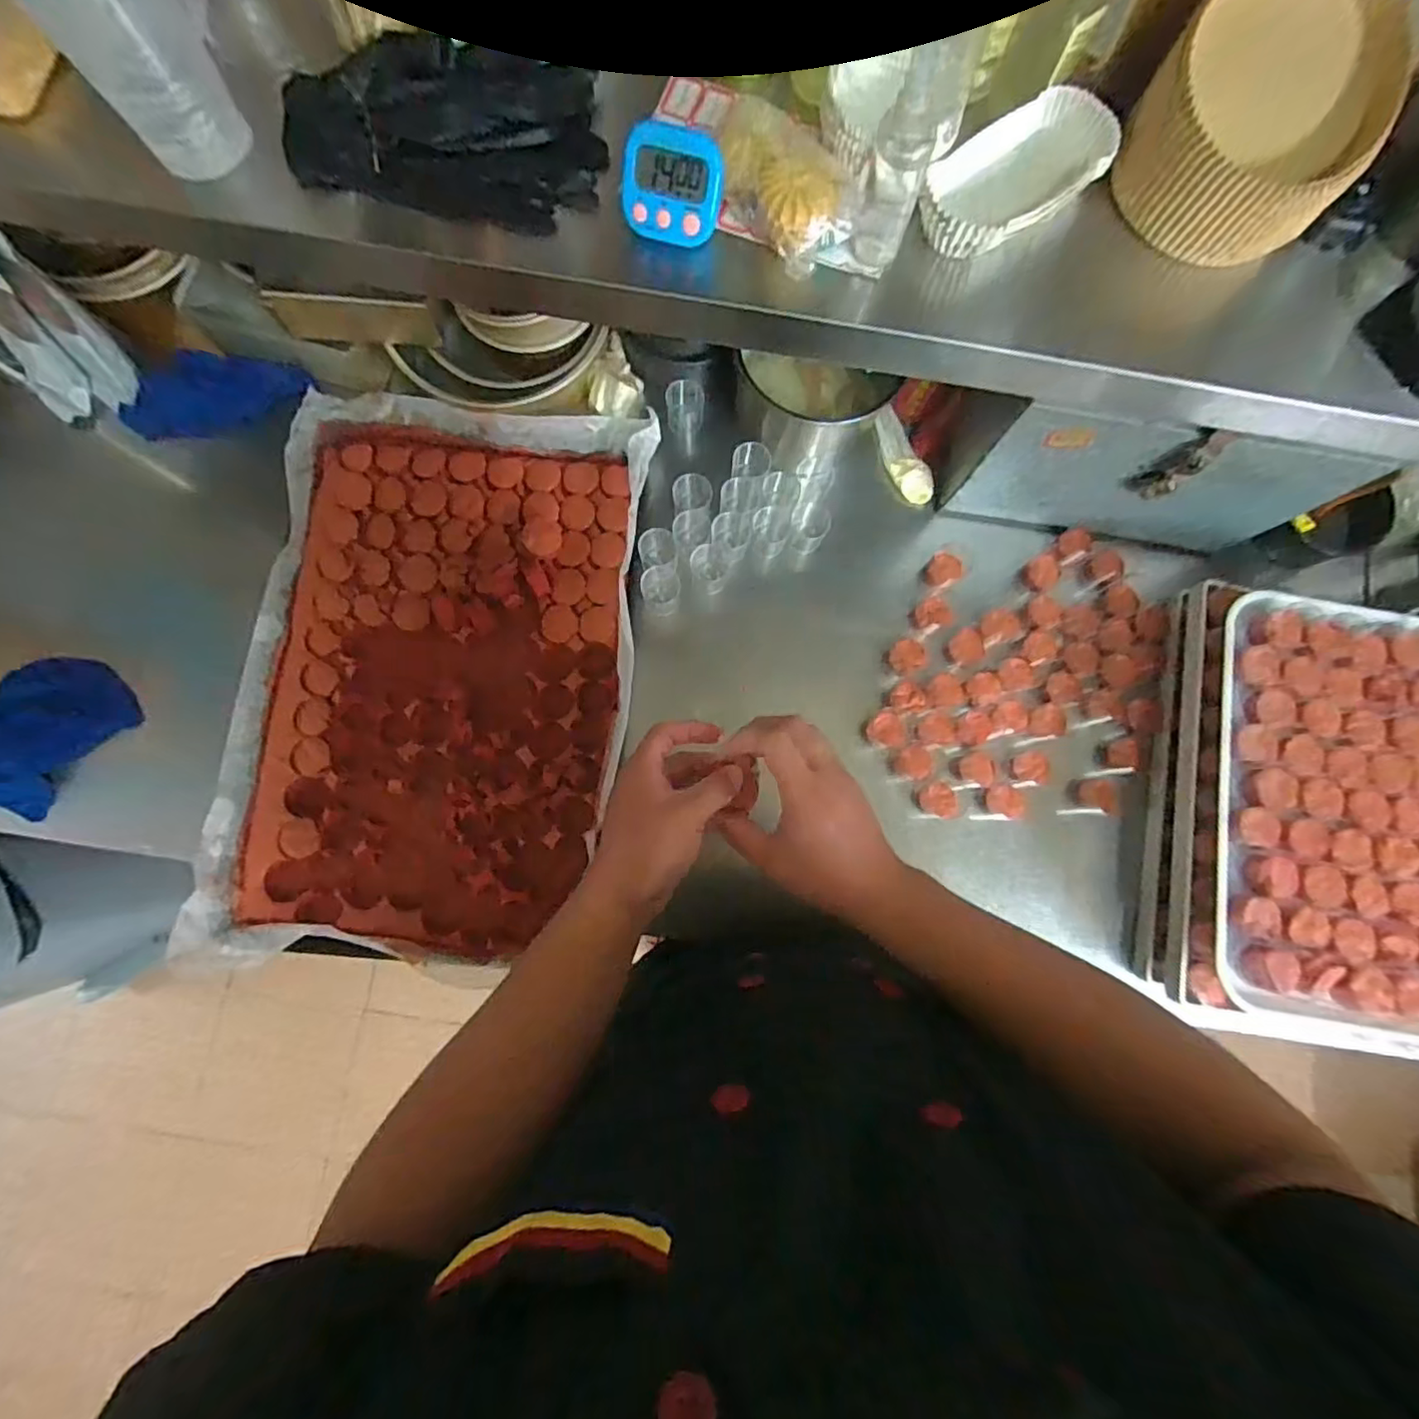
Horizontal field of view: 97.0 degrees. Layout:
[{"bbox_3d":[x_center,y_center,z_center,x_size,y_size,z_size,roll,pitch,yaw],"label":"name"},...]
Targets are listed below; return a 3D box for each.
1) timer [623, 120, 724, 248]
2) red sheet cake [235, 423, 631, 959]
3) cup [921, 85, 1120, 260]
[{"bbox_3d":[-0.025,-0.363,0.436,0.067,0.063,0.013,10,37,-3],"label":"timer"},{"bbox_3d":[-0.290,-0.039,0.702,0.360,0.019,0.556,6,81,-2],"label":"red sheet cake"},{"bbox_3d":[0.224,-0.395,0.467,0.169,0.034,0.084,-37,85,-7],"label":"cup"}]

